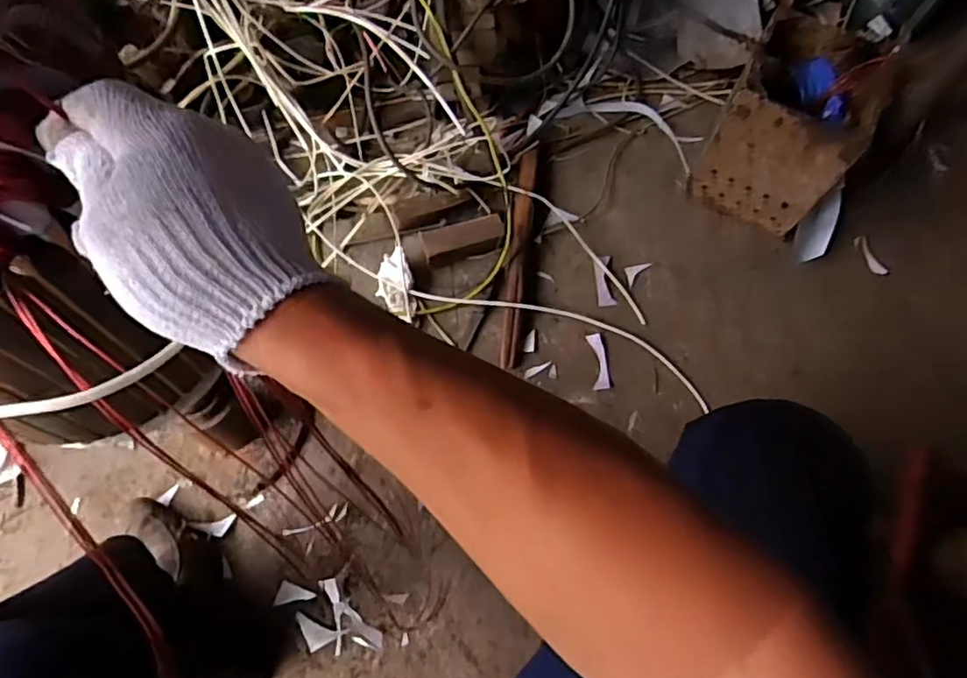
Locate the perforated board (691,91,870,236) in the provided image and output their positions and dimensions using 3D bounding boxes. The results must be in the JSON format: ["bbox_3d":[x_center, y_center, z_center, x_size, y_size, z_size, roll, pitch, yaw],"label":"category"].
[{"bbox_3d":[0.427,-0.256,0.964,0.182,0.210,0.025,27,65,9],"label":"perforated board"}]

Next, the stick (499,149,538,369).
[{"bbox_3d":[0.056,-0.135,1.022,0.032,0.033,0.366,6,69,0],"label":"stick"}]

